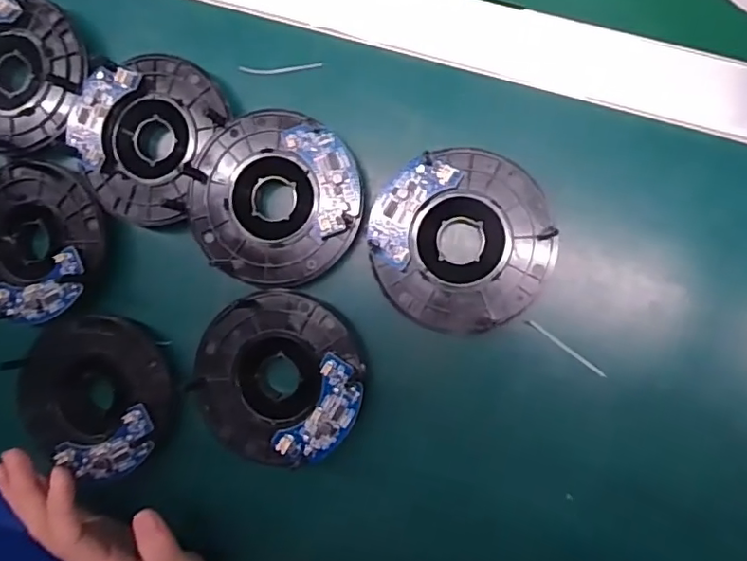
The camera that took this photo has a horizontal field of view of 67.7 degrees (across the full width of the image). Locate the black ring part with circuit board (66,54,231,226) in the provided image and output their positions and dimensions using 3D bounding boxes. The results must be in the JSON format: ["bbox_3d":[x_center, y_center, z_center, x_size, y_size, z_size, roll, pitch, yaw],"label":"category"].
[{"bbox_3d":[-0.144,-0.091,0.343,0.092,0.018,0.098,26,94,9],"label":"black ring part with circuit board"}]

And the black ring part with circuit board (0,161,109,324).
[{"bbox_3d":[-0.223,-0.028,0.354,0.105,0.018,0.093,35,95,8],"label":"black ring part with circuit board"}]

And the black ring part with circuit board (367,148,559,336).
[{"bbox_3d":[0.051,-0.021,0.319,0.098,0.031,0.101,0,90,10],"label":"black ring part with circuit board"}]

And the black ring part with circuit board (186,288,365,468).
[{"bbox_3d":[-0.056,0.057,0.336,0.101,0.029,0.098,0,90,10],"label":"black ring part with circuit board"}]

